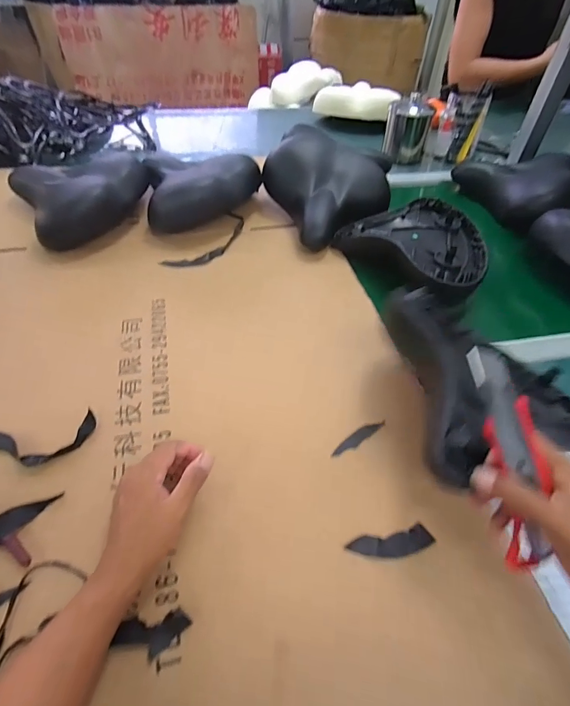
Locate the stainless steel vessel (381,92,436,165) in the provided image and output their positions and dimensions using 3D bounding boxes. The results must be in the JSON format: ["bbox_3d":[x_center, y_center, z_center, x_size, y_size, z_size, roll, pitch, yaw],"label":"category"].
[{"bbox_3d":[0.305,-0.554,0.953,0.103,0.130,0.103,15,50,10],"label":"stainless steel vessel"}]

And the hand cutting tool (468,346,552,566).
[{"bbox_3d":[0.172,0.079,0.290,0.028,0.026,0.170,-15,94,-15],"label":"hand cutting tool"}]

